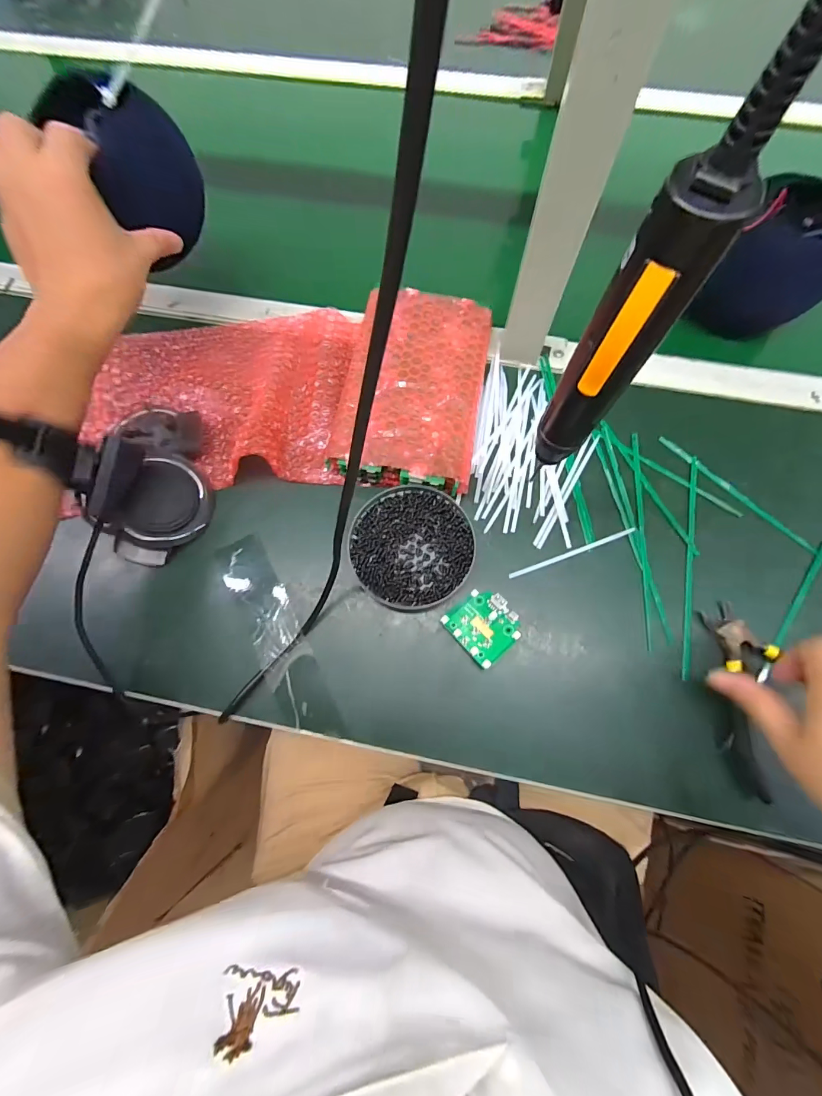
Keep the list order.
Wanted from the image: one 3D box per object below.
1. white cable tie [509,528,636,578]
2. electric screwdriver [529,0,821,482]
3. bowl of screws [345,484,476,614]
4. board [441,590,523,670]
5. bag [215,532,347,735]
[{"bbox_3d":[0.150,0.004,0.377,0.125,0.004,0.005,-20,76,-4],"label":"white cable tie"},{"bbox_3d":[0.094,-0.090,0.186,0.032,0.197,0.037,35,78,10],"label":"electric screwdriver"},{"bbox_3d":[0.001,-0.001,0.373,0.108,0.019,0.114,0,76,1],"label":"bowl of screws"},{"bbox_3d":[0.065,0.067,0.356,0.055,0.015,0.055,-38,78,-8],"label":"board"},{"bbox_3d":[-0.120,0.079,0.365,0.045,0.009,0.196,-28,77,-6],"label":"bag"}]

